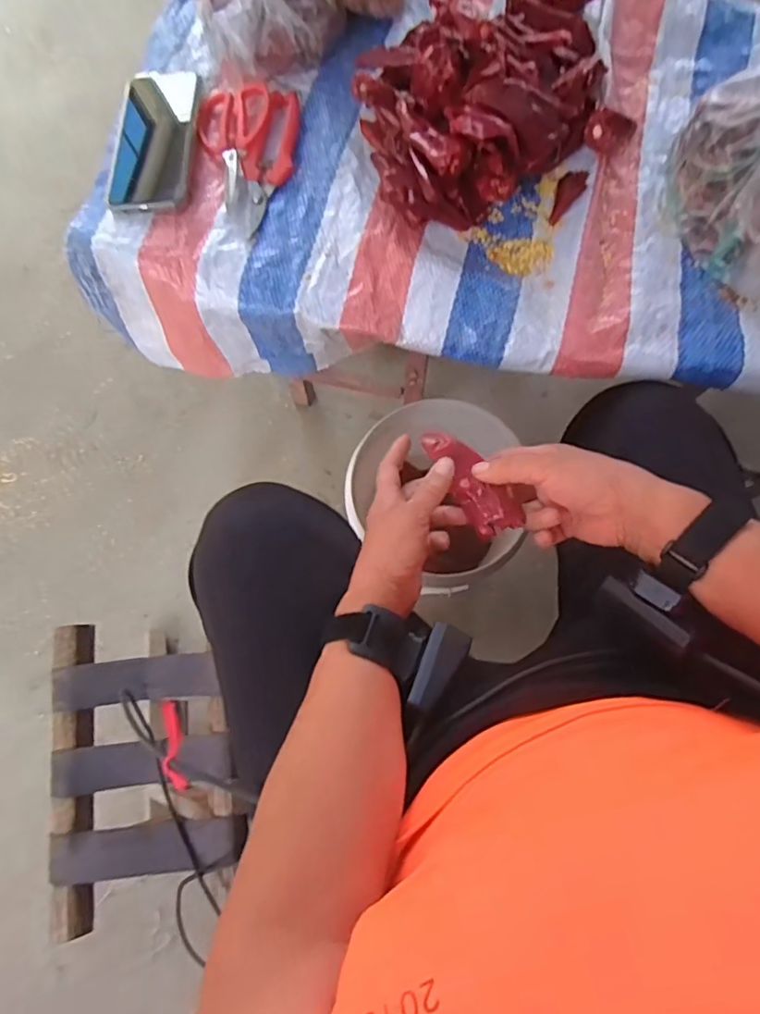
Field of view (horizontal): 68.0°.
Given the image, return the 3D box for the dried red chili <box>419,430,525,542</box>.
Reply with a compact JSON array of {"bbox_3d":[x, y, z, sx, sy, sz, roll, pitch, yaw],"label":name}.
[{"bbox_3d":[0.074,-0.024,0.458,0.039,0.021,0.106,-32,74,-6],"label":"dried red chili"}]

